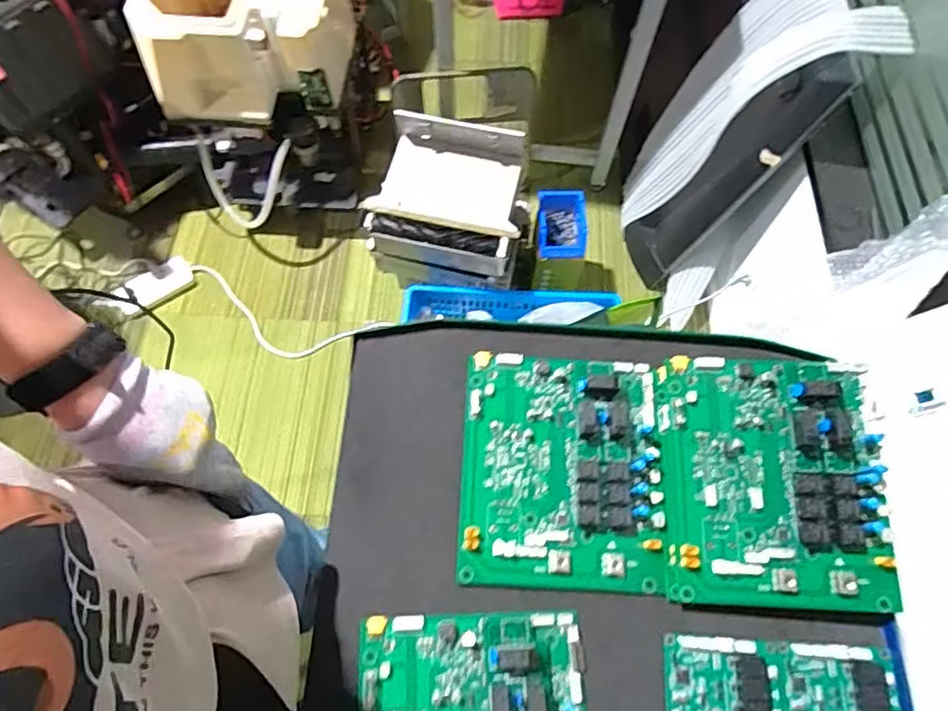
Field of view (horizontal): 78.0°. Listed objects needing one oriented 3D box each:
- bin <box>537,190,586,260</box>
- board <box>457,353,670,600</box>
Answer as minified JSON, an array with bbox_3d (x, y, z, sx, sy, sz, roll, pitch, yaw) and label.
[{"bbox_3d":[0.207,-0.308,1.380,0.116,0.071,0.157,-1,66,-1],"label":"bin"},{"bbox_3d":[0.079,0.095,0.510,0.171,0.026,0.202,3,66,0],"label":"board"}]

